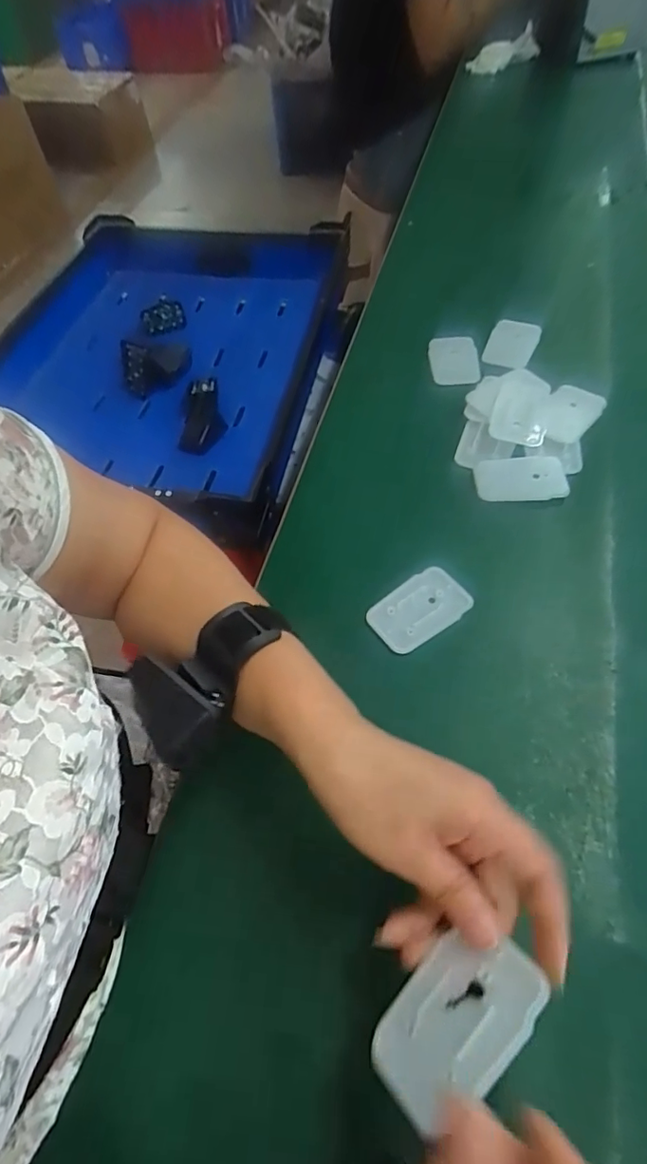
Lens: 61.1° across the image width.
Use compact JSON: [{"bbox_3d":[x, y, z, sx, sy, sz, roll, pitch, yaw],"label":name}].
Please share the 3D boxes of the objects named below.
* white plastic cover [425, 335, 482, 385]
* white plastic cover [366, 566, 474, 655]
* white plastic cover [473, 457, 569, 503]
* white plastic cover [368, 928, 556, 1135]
[{"bbox_3d":[0.125,-0.212,0.525,0.042,0.011,0.061,-3,57,2],"label":"white plastic cover"},{"bbox_3d":[0.067,0.019,0.383,0.067,0.007,0.044,-31,60,-16],"label":"white plastic cover"},{"bbox_3d":[0.158,-0.084,0.436,0.067,0.006,0.040,0,57,4],"label":"white plastic cover"},{"bbox_3d":[0.053,0.174,0.218,0.069,0.004,0.044,-44,34,-17],"label":"white plastic cover"}]

